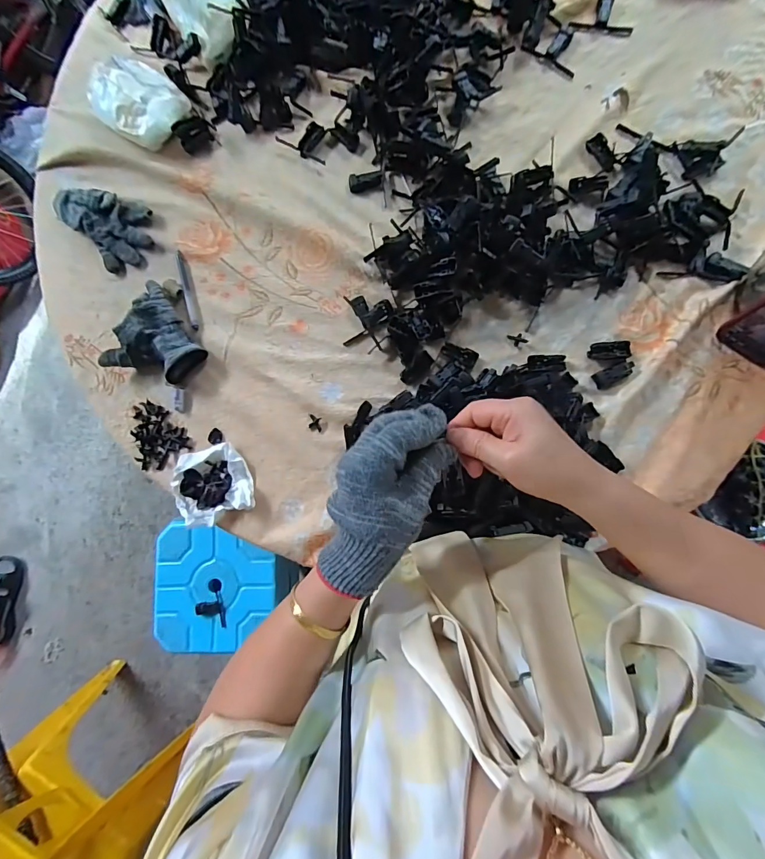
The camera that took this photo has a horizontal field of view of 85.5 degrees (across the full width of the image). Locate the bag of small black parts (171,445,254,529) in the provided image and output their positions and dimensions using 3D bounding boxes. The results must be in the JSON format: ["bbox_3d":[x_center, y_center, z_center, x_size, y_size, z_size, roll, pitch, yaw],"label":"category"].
[{"bbox_3d":[-0.227,0.072,0.545,0.102,0.022,0.096,-19,83,5],"label":"bag of small black parts"}]

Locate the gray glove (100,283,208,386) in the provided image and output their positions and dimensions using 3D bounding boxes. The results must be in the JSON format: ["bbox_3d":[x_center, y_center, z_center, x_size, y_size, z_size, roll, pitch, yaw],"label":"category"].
[{"bbox_3d":[-0.308,-0.120,0.562,0.122,0.035,0.127,34,90,9],"label":"gray glove"}]

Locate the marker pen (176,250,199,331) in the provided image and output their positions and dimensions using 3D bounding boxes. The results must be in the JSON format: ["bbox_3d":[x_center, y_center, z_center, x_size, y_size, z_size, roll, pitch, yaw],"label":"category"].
[{"bbox_3d":[-0.277,-0.199,0.588,0.014,0.007,0.121,-17,83,5],"label":"marker pen"}]

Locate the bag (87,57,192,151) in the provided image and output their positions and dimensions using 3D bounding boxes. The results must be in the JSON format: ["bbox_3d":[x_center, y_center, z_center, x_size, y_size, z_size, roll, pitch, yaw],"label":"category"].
[{"bbox_3d":[-0.364,-0.486,0.604,0.114,0.043,0.149,-41,81,2],"label":"bag"}]

